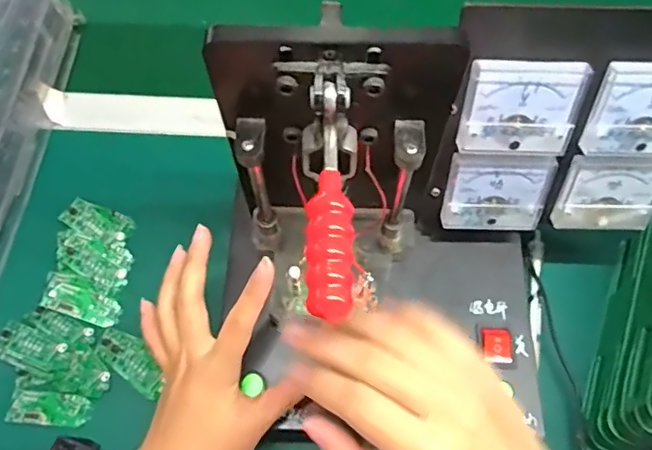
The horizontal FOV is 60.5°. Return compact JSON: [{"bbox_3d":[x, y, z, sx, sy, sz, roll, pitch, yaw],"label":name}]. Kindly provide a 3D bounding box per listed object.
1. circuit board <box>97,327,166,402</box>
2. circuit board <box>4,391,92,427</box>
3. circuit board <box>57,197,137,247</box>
[{"bbox_3d":[-0.148,0.103,0.428,0.065,0.004,0.028,34,70,15],"label":"circuit board"},{"bbox_3d":[-0.204,0.136,0.414,0.056,0.007,0.022,3,65,2],"label":"circuit board"},{"bbox_3d":[-0.194,-0.003,0.477,0.057,0.012,0.030,22,67,10],"label":"circuit board"}]

